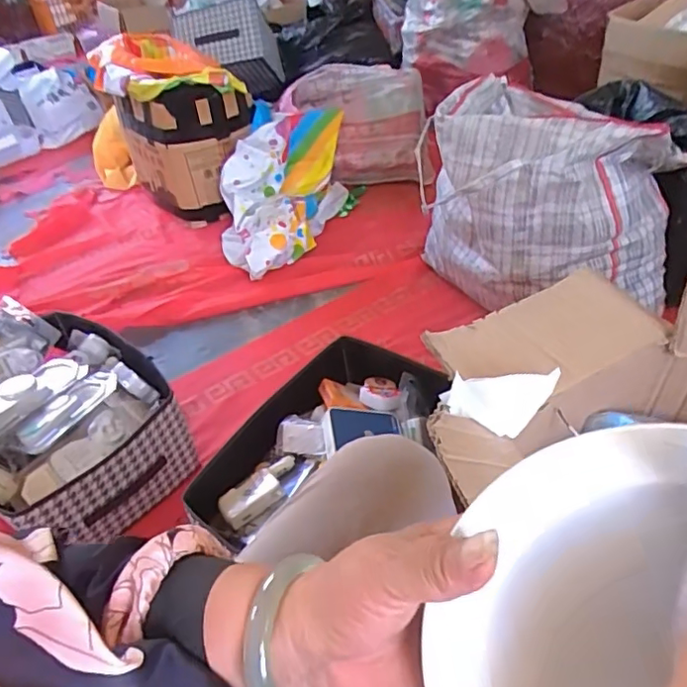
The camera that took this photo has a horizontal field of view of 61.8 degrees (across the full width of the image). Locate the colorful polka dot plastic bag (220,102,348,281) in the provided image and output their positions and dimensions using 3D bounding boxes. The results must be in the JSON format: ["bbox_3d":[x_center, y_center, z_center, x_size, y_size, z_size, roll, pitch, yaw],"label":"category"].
[{"bbox_3d":[-0.185,-0.457,1.668,0.353,0.185,0.677,1,55,8],"label":"colorful polka dot plastic bag"}]

